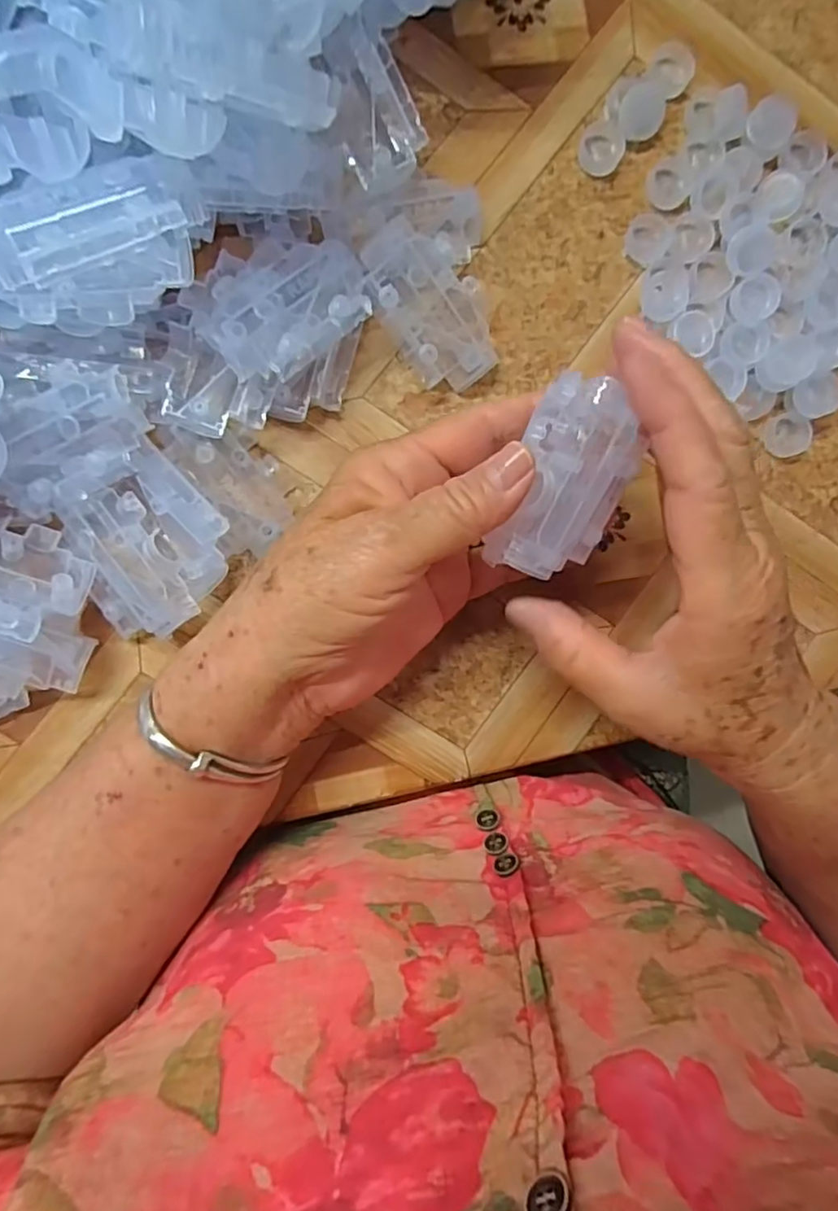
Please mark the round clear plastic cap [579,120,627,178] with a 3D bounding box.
[{"bbox_3d":[0.085,-0.212,0.284,0.021,0.006,0.022,0,90,-8],"label":"round clear plastic cap"}]

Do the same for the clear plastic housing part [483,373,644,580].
[{"bbox_3d":[0.052,-0.044,0.220,0.043,0.024,0.068,15,107,-23],"label":"clear plastic housing part"}]

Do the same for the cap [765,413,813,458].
[{"bbox_3d":[0.178,-0.082,0.296,0.020,0.007,0.020,0,90,-8],"label":"cap"}]

